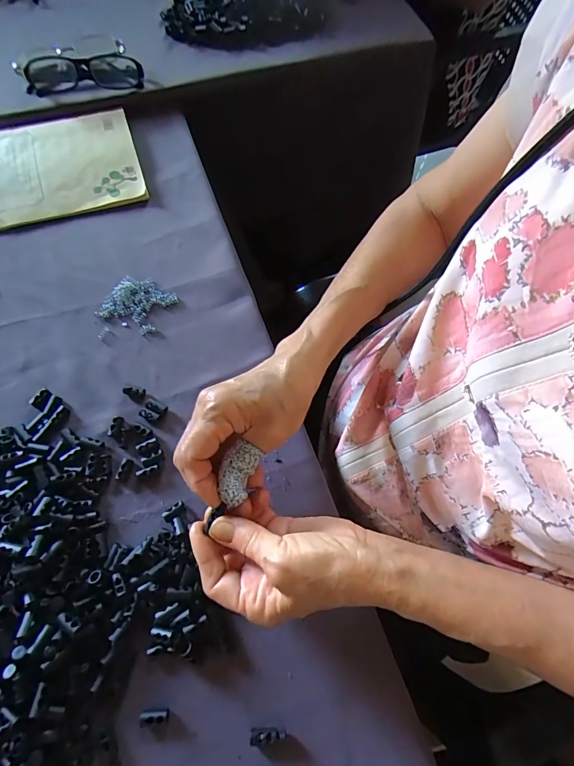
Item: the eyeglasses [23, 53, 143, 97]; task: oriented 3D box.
[{"bbox_3d":[-0.240,-0.364,0.462,0.131,0.041,0.034,-11,70,-6],"label":"eyeglasses"}]

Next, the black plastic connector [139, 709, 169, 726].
[{"bbox_3d":[-0.091,0.229,0.265,0.019,0.006,0.008,0,69,-1],"label":"black plastic connector"}]

